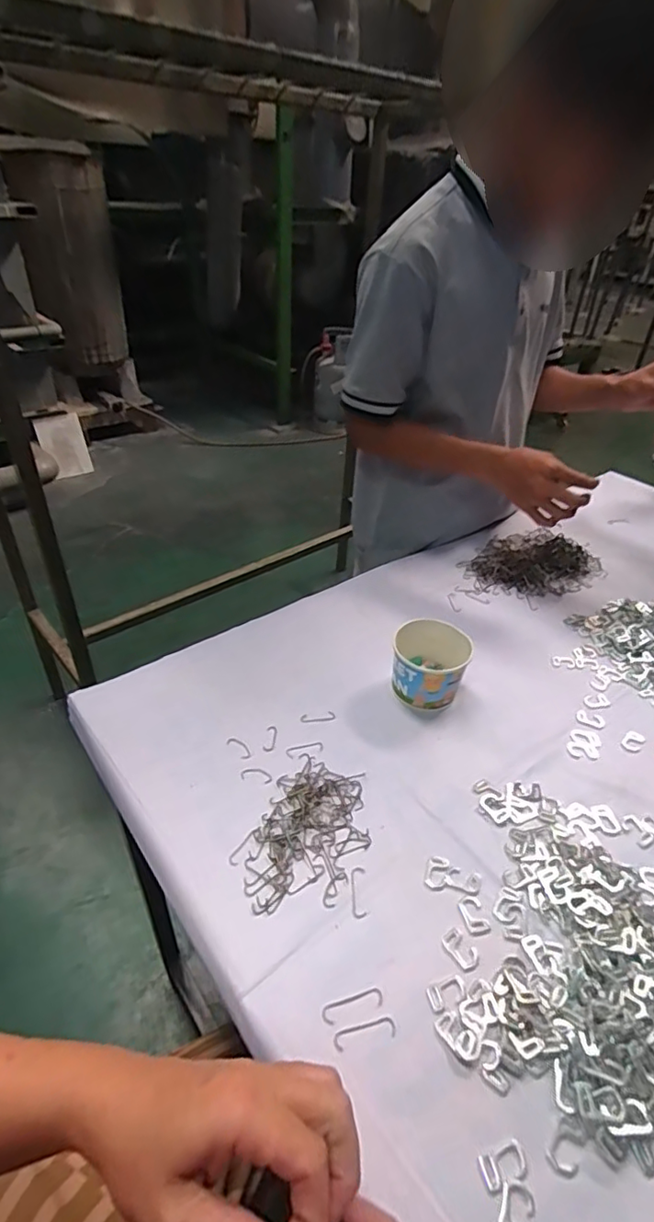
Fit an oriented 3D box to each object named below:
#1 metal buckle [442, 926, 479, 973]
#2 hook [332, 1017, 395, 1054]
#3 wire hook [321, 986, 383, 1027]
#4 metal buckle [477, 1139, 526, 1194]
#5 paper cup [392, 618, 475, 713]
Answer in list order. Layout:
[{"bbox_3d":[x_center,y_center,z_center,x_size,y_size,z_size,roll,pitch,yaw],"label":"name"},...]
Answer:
[{"bbox_3d":[0.112,0.279,0.460,0.021,0.004,0.032,-22,44,-28],"label":"metal buckle"},{"bbox_3d":[0.028,0.312,0.412,0.047,0.004,0.013,-8,39,-13],"label":"hook"},{"bbox_3d":[0.019,0.301,0.425,0.048,0.004,0.013,-11,40,-17],"label":"wire hook"},{"bbox_3d":[0.114,0.357,0.358,0.032,0.004,0.019,-10,40,-16],"label":"metal buckle"},{"bbox_3d":[0.123,0.069,0.676,0.089,0.076,0.088,2,38,-1],"label":"paper cup"}]

